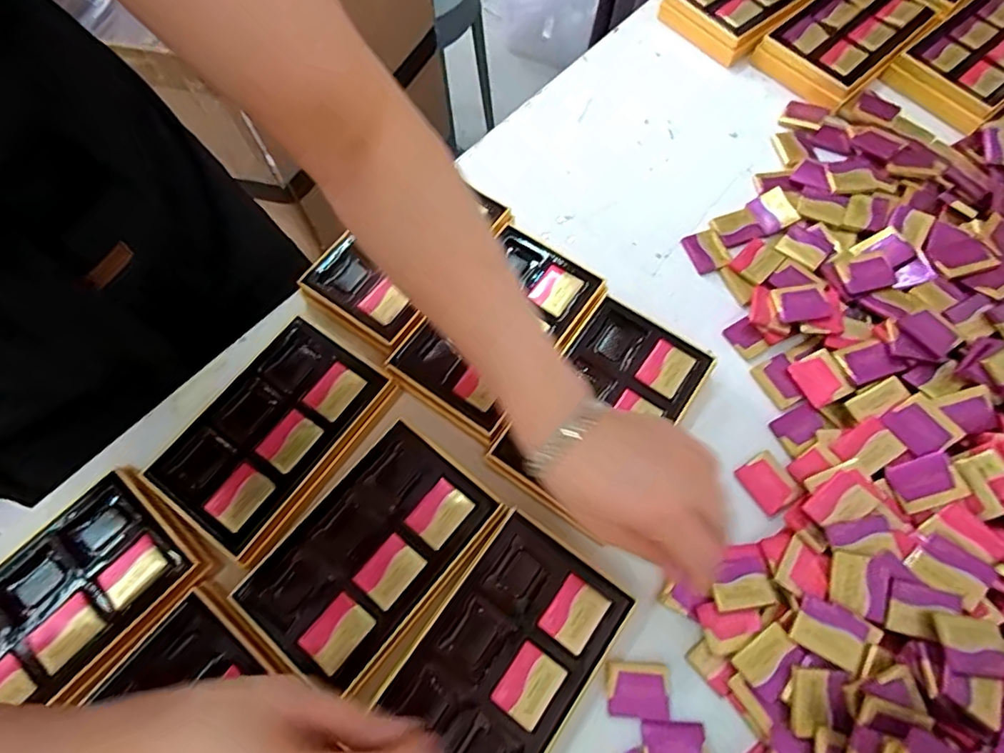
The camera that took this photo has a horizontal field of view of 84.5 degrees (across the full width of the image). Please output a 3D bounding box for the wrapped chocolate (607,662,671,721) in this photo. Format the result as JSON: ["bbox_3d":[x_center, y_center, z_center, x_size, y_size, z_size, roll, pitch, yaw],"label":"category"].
[{"bbox_3d":[0.088,0.204,0.359,0.039,0.004,0.033,1,68,0],"label":"wrapped chocolate"}]

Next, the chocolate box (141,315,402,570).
[{"bbox_3d":[-0.170,0.042,0.419,0.101,0.035,0.158,34,71,13],"label":"chocolate box"}]

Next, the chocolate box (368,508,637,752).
[{"bbox_3d":[0.001,0.180,0.355,0.099,0.029,0.156,35,72,13],"label":"chocolate box"}]

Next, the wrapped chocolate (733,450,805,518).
[{"bbox_3d":[0.198,0.080,0.412,0.034,0.004,0.040,-31,71,-12],"label":"wrapped chocolate"}]

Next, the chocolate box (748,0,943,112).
[{"bbox_3d":[0.356,-0.350,0.570,0.168,0.037,0.107,-41,73,-15],"label":"chocolate box"}]

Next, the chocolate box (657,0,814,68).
[{"bbox_3d":[0.266,-0.410,0.599,0.167,0.034,0.112,-38,72,-14],"label":"chocolate box"}]

